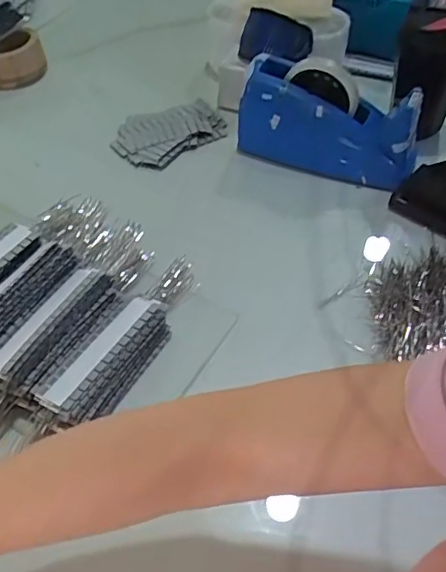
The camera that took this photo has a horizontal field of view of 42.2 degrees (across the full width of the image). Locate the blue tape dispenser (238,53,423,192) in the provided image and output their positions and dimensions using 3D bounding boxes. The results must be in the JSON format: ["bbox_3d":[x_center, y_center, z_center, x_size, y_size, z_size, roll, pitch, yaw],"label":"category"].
[{"bbox_3d":[0.128,-0.195,0.692,0.208,0.117,0.077,22,56,19],"label":"blue tape dispenser"}]

